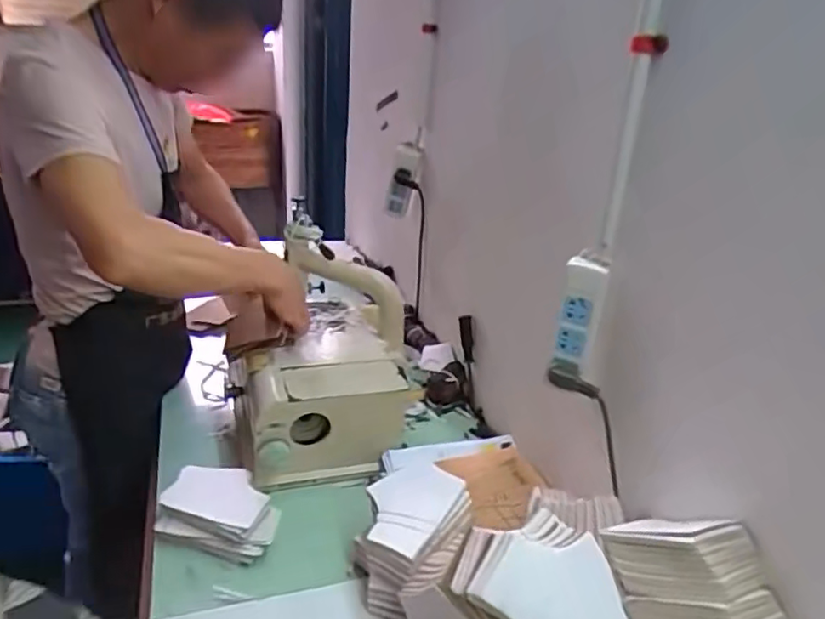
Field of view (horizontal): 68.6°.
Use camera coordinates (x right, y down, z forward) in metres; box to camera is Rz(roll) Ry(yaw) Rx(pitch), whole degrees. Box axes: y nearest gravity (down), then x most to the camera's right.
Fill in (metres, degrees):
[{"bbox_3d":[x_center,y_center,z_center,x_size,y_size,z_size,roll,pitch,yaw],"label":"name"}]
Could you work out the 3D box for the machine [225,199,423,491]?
[{"bbox_3d":[-0.131,0.064,0.960,0.252,0.275,0.297,-1,26,-12],"label":"machine"}]

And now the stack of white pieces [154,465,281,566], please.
[{"bbox_3d":[-0.245,0.260,0.797,0.153,0.054,0.119,10,25,11],"label":"stack of white pieces"}]

